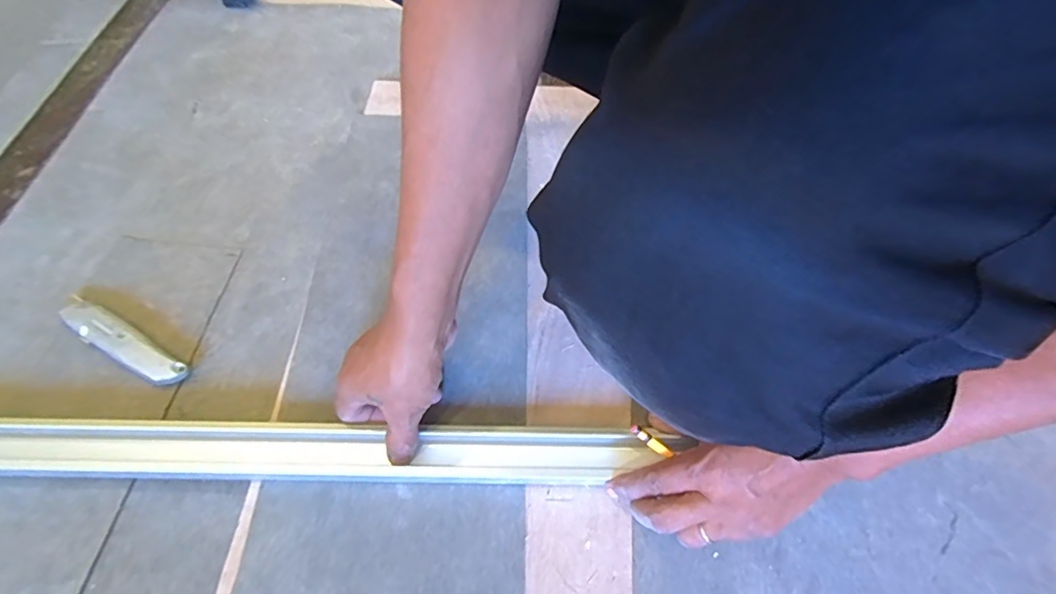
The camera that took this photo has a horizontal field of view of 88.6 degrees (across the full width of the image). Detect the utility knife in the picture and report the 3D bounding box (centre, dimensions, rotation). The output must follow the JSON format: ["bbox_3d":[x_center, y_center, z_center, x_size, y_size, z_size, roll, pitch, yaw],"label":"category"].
[{"bbox_3d":[-0.378,0.041,0.502,0.147,0.022,0.031,25,61,15],"label":"utility knife"}]

